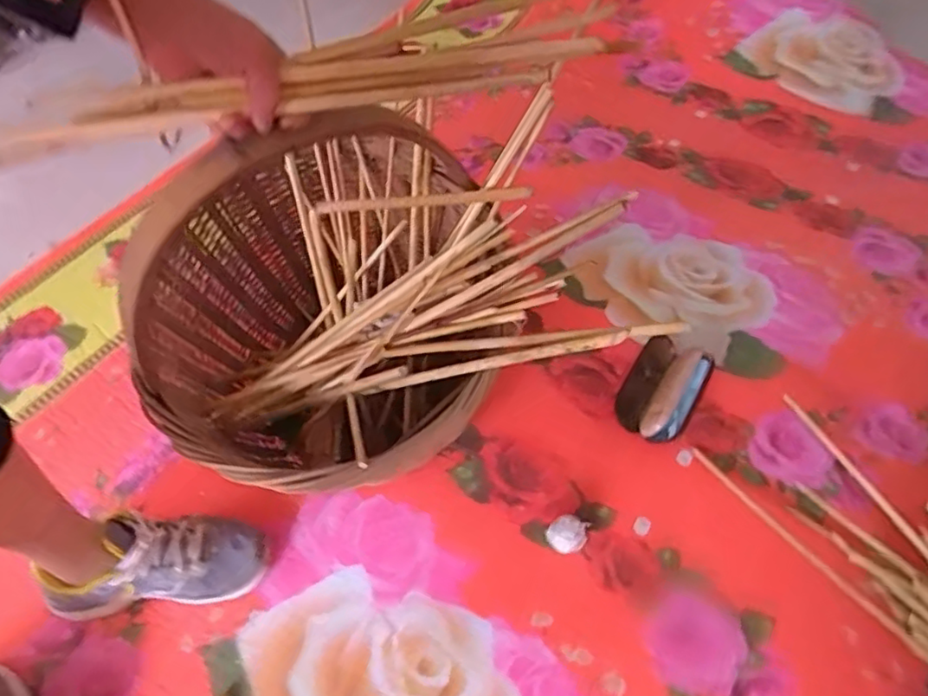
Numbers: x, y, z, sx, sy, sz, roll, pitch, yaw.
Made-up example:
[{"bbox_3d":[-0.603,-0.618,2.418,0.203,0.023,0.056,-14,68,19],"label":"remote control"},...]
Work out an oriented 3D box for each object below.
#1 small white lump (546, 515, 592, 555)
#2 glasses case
[{"bbox_3d":[0.120,0.220,0.733,0.043,0.039,0.040,21,57,17],"label":"small white lump"},{"bbox_3d":[0.272,0.046,0.849,0.099,0.059,0.169,28,59,21],"label":"glasses case"}]

